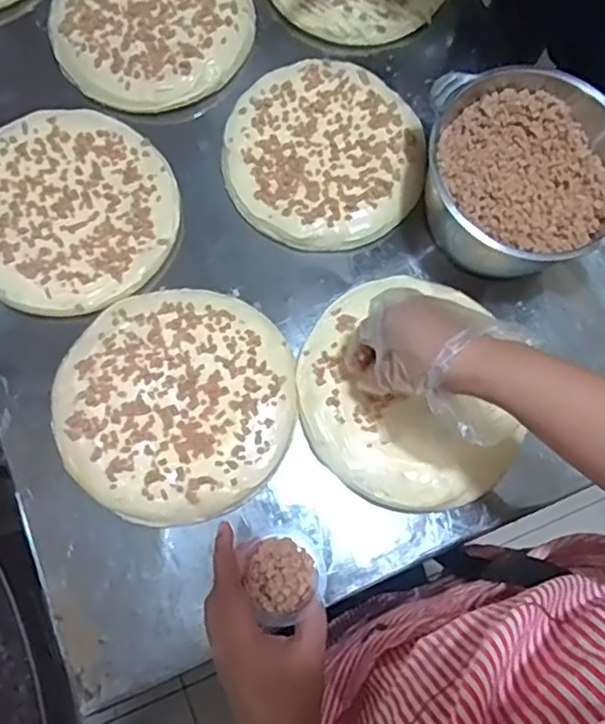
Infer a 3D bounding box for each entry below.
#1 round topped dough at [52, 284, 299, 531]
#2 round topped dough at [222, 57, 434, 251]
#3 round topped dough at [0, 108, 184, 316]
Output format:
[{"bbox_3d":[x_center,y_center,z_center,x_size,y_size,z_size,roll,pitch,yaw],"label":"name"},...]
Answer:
[{"bbox_3d":[-0.107,0.033,0.536,0.199,0.025,0.192,0,77,-1],"label":"round topped dough"},{"bbox_3d":[0.022,-0.201,0.606,0.188,0.019,0.185,0,77,-1],"label":"round topped dough"},{"bbox_3d":[-0.220,-0.145,0.589,0.202,0.016,0.192,0,77,-1],"label":"round topped dough"}]

